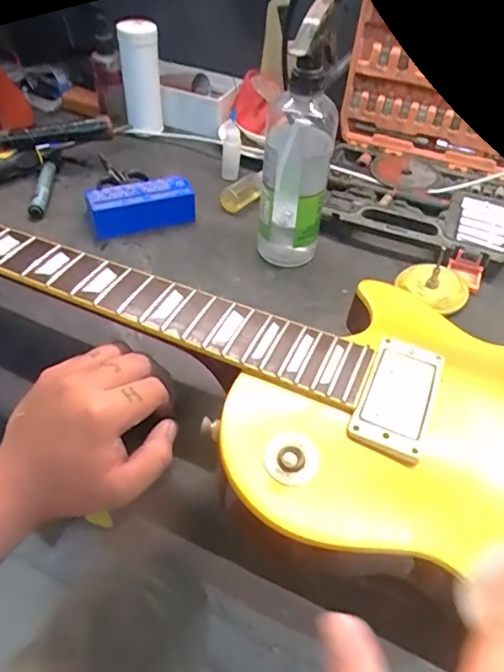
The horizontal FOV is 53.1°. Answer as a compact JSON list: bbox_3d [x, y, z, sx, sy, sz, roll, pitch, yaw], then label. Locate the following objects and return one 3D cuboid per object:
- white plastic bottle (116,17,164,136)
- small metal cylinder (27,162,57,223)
[{"bbox_3d":[-0.150,-0.347,0.686,0.051,0.139,0.049,-3,46,-6],"label":"white plastic bottle"},{"bbox_3d":[-0.249,-0.175,0.603,0.020,0.023,0.114,-3,46,-6],"label":"small metal cylinder"}]

